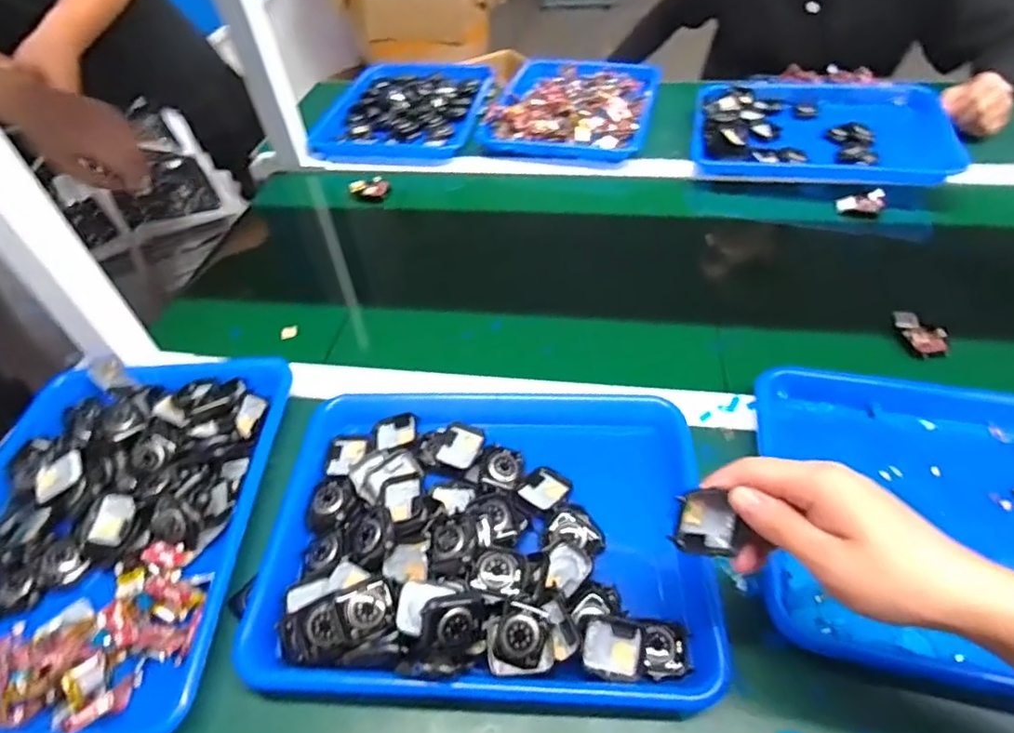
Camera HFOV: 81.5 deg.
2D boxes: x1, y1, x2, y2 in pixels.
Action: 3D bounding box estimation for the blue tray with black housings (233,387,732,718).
[{"bbox_3d":[-0.016,0.116,0.463,0.328,0.052,0.265,-1,49,4],"label":"blue tray with black housings"}]

